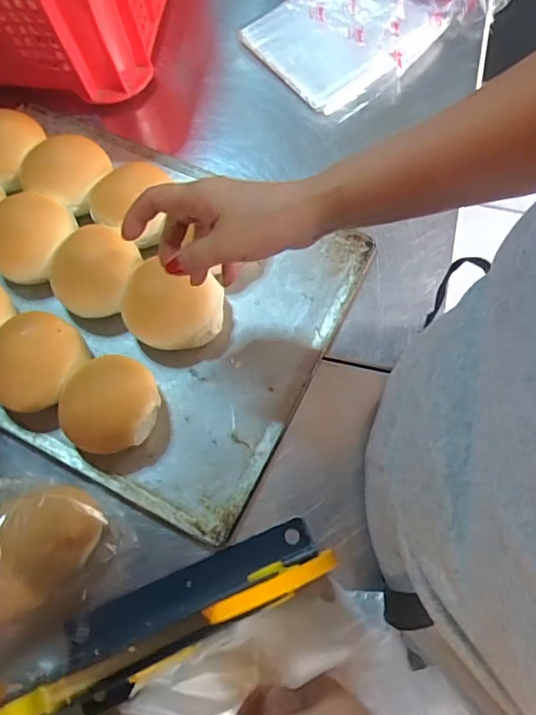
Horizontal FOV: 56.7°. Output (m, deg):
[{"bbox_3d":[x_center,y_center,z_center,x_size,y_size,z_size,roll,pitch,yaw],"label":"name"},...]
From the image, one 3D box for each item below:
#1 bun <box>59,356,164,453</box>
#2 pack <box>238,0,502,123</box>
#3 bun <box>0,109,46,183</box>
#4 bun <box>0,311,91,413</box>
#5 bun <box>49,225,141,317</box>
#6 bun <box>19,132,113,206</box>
[{"bbox_3d":[-0.136,0.039,0.438,0.075,0.057,0.087,1,72,2],"label":"bun"},{"bbox_3d":[0.131,-0.420,0.589,0.293,0.032,0.188,-38,78,-4],"label":"pack"},{"bbox_3d":[-0.279,-0.225,0.537,0.078,0.043,0.076,-1,72,2],"label":"bun"},{"bbox_3d":[-0.215,0.003,0.456,0.078,0.051,0.090,39,77,13],"label":"bun"},{"bbox_3d":[-0.166,-0.081,0.486,0.073,0.048,0.088,25,74,10],"label":"bun"},{"bbox_3d":[-0.210,-0.200,0.527,0.075,0.046,0.082,-1,72,2],"label":"bun"}]

